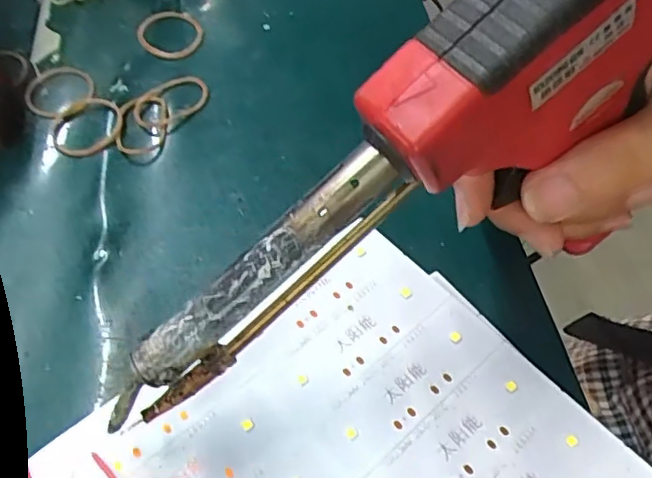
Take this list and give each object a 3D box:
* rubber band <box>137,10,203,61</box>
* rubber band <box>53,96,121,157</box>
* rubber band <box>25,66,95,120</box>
[{"bbox_3d":[-0.078,-0.103,0.302,0.031,0.004,0.039,-13,55,-10],"label":"rubber band"},{"bbox_3d":[-0.105,-0.049,0.263,0.031,0.005,0.030,-14,56,-11],"label":"rubber band"},{"bbox_3d":[-0.123,-0.069,0.277,0.030,0.004,0.033,-27,59,-18],"label":"rubber band"}]

